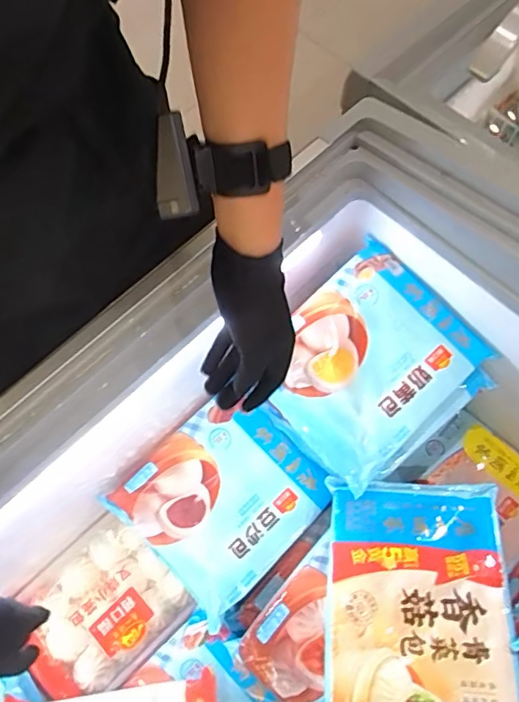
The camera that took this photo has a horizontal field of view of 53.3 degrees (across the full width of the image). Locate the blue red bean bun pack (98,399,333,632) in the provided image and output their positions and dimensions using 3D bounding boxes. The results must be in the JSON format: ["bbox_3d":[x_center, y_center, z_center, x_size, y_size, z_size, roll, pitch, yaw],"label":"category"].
[{"bbox_3d":[-0.044,0.173,0.623,0.207,0.027,0.192,-42,74,-14],"label":"blue red bean bun pack"}]

